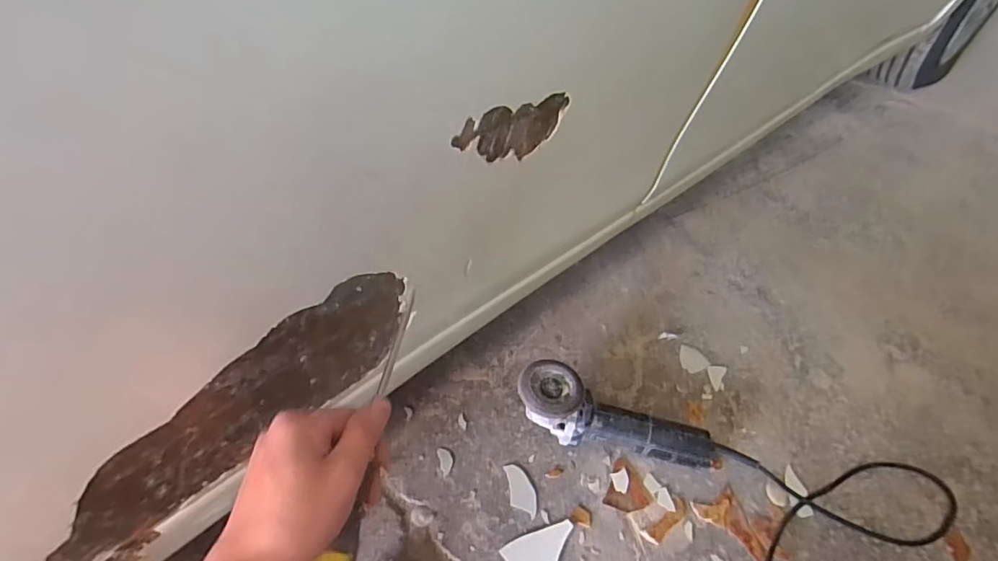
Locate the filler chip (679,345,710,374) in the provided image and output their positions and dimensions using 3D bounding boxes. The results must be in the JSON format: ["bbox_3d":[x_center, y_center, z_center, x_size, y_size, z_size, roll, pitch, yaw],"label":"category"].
[{"bbox_3d":[0.322,0.132,0.872,0.041,0.004,0.052,-25,53,-24],"label":"filler chip"}]

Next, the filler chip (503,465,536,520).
[{"bbox_3d":[0.030,0.286,0.707,0.033,0.004,0.074,-8,48,-10],"label":"filler chip"}]

